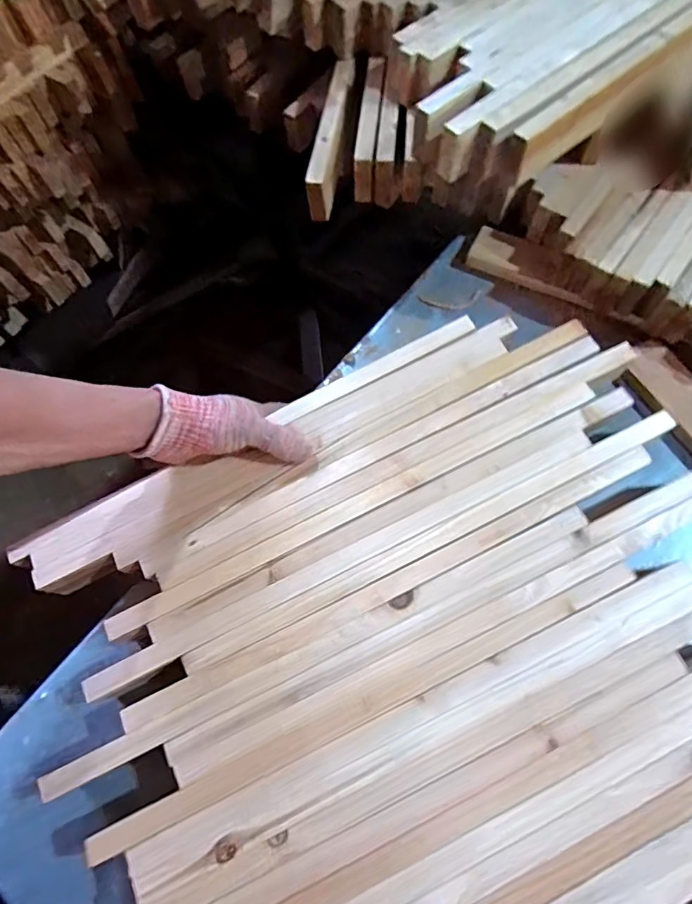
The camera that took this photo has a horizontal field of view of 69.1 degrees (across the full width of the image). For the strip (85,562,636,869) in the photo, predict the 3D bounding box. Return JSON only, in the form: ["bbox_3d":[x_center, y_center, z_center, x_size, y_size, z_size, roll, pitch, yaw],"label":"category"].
[{"bbox_3d":[0.025,0.197,0.395,0.461,0.015,0.021,-23,69,-8],"label":"strip"}]

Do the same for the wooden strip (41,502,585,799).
[{"bbox_3d":[-0.011,0.157,0.411,0.475,0.012,0.019,-24,69,-8],"label":"wooden strip"}]

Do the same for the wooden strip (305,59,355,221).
[{"bbox_3d":[-0.015,-0.351,0.555,0.024,0.049,0.195,6,69,5],"label":"wooden strip"}]

